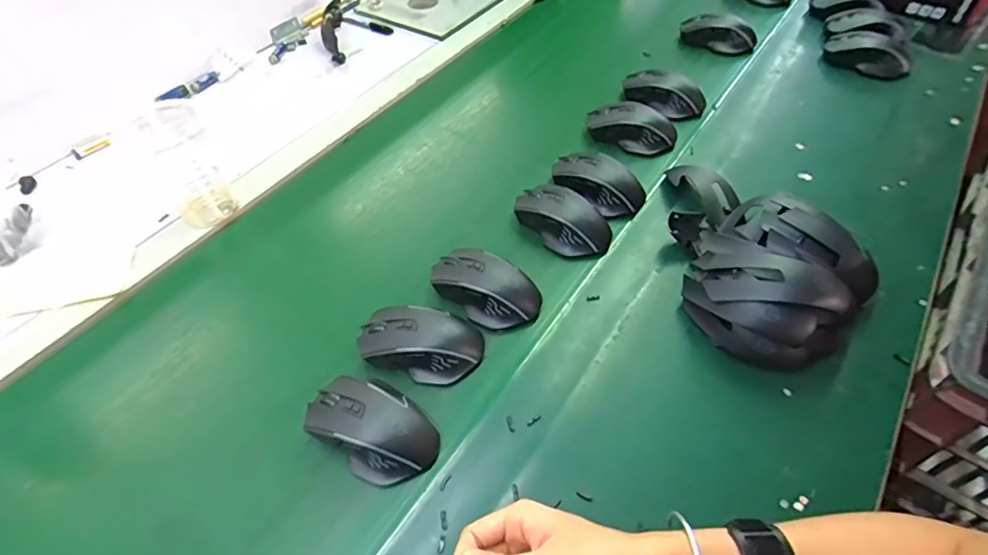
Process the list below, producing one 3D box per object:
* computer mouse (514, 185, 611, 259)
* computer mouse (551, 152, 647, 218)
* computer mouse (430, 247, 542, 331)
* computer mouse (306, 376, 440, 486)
[{"bbox_3d":[0.077,-0.070,0.615,0.111,0.032,0.065,31,58,24],"label":"computer mouse"},{"bbox_3d":[0.122,-0.116,0.649,0.113,0.034,0.062,23,55,19],"label":"computer mouse"},{"bbox_3d":[-0.009,0.004,0.556,0.115,0.033,0.066,32,59,25],"label":"computer mouse"},{"bbox_3d":[-0.104,0.125,0.463,0.114,0.033,0.070,28,57,22],"label":"computer mouse"}]

